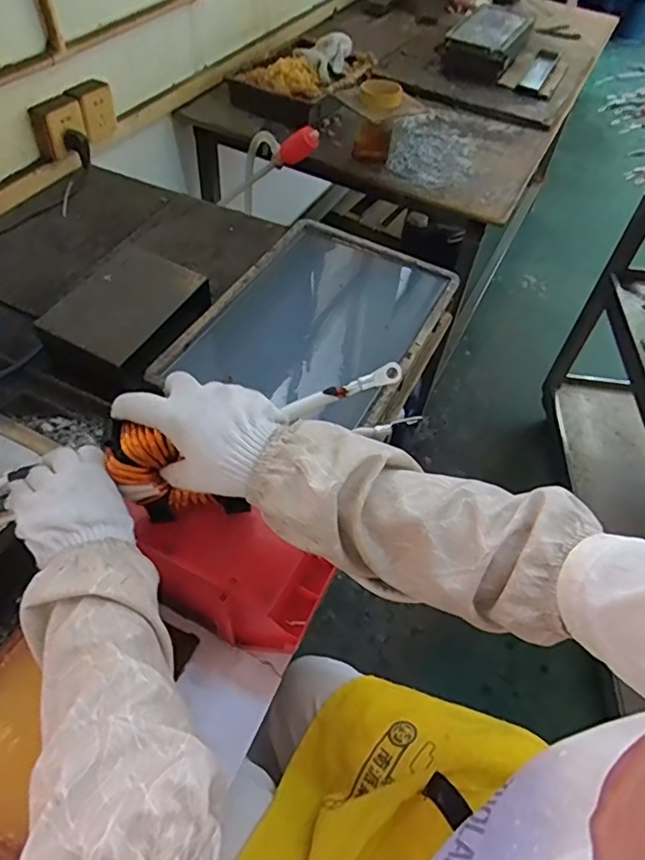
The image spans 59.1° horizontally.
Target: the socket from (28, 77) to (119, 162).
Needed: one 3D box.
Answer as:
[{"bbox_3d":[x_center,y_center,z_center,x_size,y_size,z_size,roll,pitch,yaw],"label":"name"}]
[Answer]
[{"bbox_3d":[-0.472,-0.601,1.094,0.034,0.093,0.181,25,54,14],"label":"socket"}]

